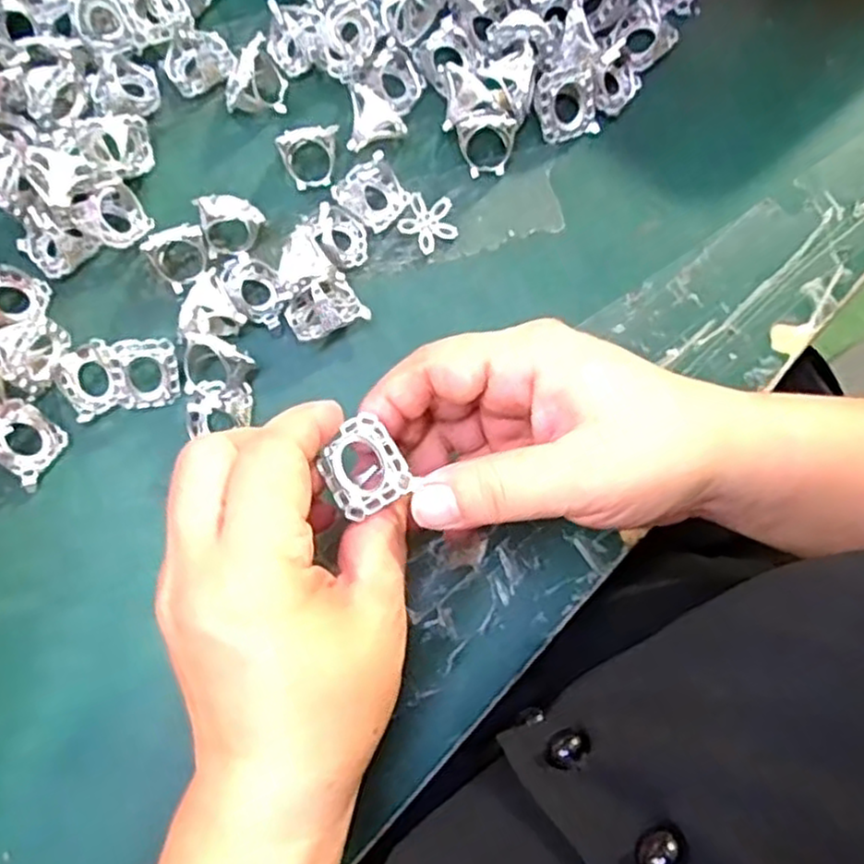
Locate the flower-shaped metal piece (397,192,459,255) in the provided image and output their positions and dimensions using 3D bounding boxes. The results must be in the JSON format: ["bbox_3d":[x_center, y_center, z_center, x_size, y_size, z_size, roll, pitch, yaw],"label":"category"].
[{"bbox_3d":[-0.001,-0.094,0.324,0.025,0.004,0.024,0,90,-8],"label":"flower-shaped metal piece"}]

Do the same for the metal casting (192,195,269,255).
[{"bbox_3d":[-0.087,-0.092,0.316,0.026,0.026,0.021,-18,78,-4],"label":"metal casting"}]

